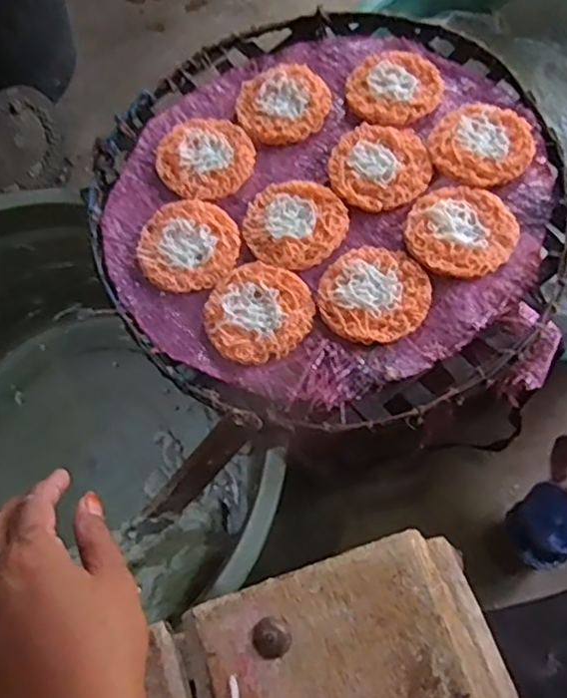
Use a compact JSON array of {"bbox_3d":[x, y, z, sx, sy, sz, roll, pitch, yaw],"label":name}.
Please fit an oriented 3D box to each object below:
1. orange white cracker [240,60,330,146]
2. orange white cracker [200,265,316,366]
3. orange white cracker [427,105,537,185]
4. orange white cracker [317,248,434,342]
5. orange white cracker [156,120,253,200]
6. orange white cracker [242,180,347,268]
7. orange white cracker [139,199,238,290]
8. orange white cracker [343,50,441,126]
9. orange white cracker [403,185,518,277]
[{"bbox_3d":[0.000,-0.215,0.561,0.076,0.006,0.079,-1,67,3],"label":"orange white cracker"},{"bbox_3d":[-0.020,-0.029,0.483,0.079,0.006,0.080,-1,67,3],"label":"orange white cracker"},{"bbox_3d":[0.160,-0.166,0.517,0.078,0.007,0.078,-1,67,3],"label":"orange white cracker"},{"bbox_3d":[0.066,-0.041,0.474,0.079,0.006,0.075,-1,67,3],"label":"orange white cracker"},{"bbox_3d":[-0.065,-0.162,0.546,0.078,0.005,0.077,-1,67,3],"label":"orange white cracker"},{"bbox_3d":[0.008,-0.100,0.510,0.079,0.004,0.076,-1,67,3],"label":"orange white cracker"},{"bbox_3d":[-0.076,-0.085,0.515,0.077,0.006,0.080,-1,67,3],"label":"orange white cracker"},{"bbox_3d":[0.095,-0.227,0.553,0.079,0.004,0.075,-1,67,3],"label":"orange white cracker"},{"bbox_3d":[0.134,-0.091,0.486,0.079,0.008,0.078,-1,67,3],"label":"orange white cracker"}]

